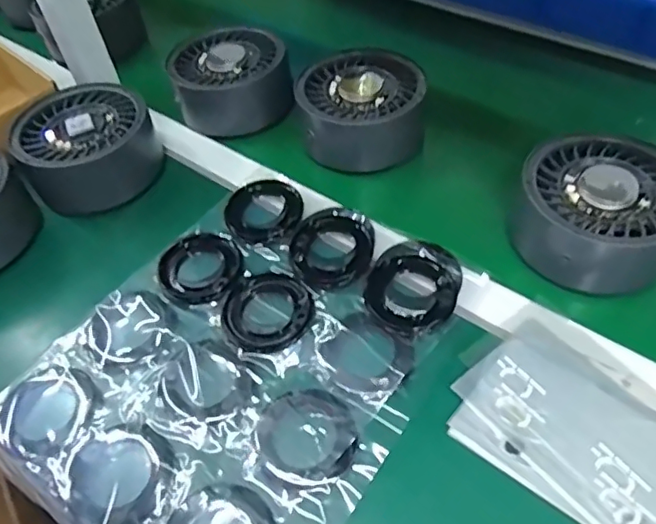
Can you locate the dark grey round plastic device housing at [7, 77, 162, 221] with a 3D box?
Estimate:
[{"bbox_3d":[-0.256,-0.124,0.610,0.135,0.070,0.141,-4,49,5],"label":"dark grey round plastic device housing"}]

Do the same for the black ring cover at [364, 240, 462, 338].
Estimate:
[{"bbox_3d":[0.074,0.017,0.491,0.078,0.014,0.097,11,52,18],"label":"black ring cover"}]

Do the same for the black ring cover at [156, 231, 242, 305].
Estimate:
[{"bbox_3d":[-0.119,0.004,0.522,0.076,0.009,0.076,-37,54,-22],"label":"black ring cover"}]

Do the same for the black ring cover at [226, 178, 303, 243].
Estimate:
[{"bbox_3d":[-0.064,-0.053,0.559,0.073,0.010,0.075,-18,50,-7],"label":"black ring cover"}]

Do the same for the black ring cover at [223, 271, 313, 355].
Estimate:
[{"bbox_3d":[-0.052,0.042,0.488,0.075,0.006,0.080,-21,50,-10],"label":"black ring cover"}]

